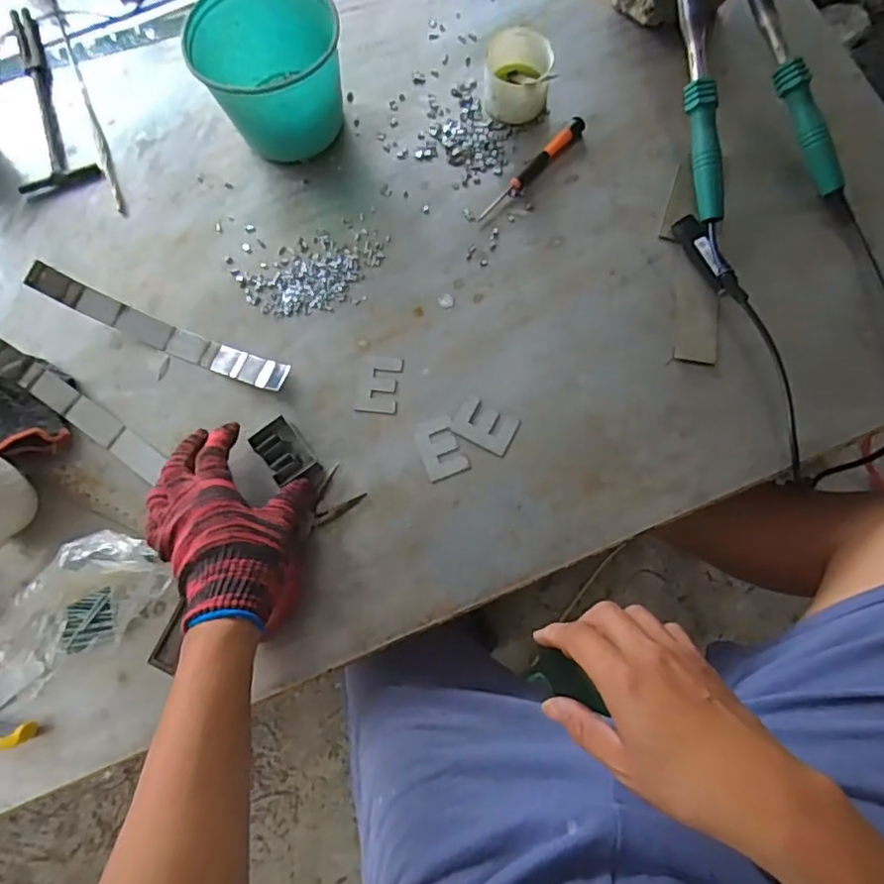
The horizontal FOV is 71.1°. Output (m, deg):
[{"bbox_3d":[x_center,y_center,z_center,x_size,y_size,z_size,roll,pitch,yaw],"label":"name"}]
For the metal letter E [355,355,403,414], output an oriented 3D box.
[{"bbox_3d":[-0.058,-0.053,0.565,0.038,0.004,0.054,6,77,2],"label":"metal letter E"}]

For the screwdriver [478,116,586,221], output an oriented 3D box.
[{"bbox_3d":[0.089,-0.266,0.603,0.015,0.014,0.140,43,81,10],"label":"screwdriver"}]

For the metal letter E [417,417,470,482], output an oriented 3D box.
[{"bbox_3d":[-0.002,0.005,0.546,0.036,0.004,0.053,-20,77,-4],"label":"metal letter E"}]

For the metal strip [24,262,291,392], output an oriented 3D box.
[{"bbox_3d":[-0.255,-0.101,0.564,0.249,0.040,0.026,22,78,6],"label":"metal strip"}]

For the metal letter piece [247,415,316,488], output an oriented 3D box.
[{"bbox_3d":[-0.137,0.009,0.539,0.037,0.023,0.052,-39,79,-8],"label":"metal letter piece"}]

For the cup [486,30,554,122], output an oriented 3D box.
[{"bbox_3d":[0.075,-0.357,0.611,0.063,0.054,0.069,0,77,1],"label":"cup"}]

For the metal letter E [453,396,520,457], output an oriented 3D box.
[{"bbox_3d":[0.039,-0.014,0.549,0.052,0.004,0.037,29,79,8],"label":"metal letter E"}]

